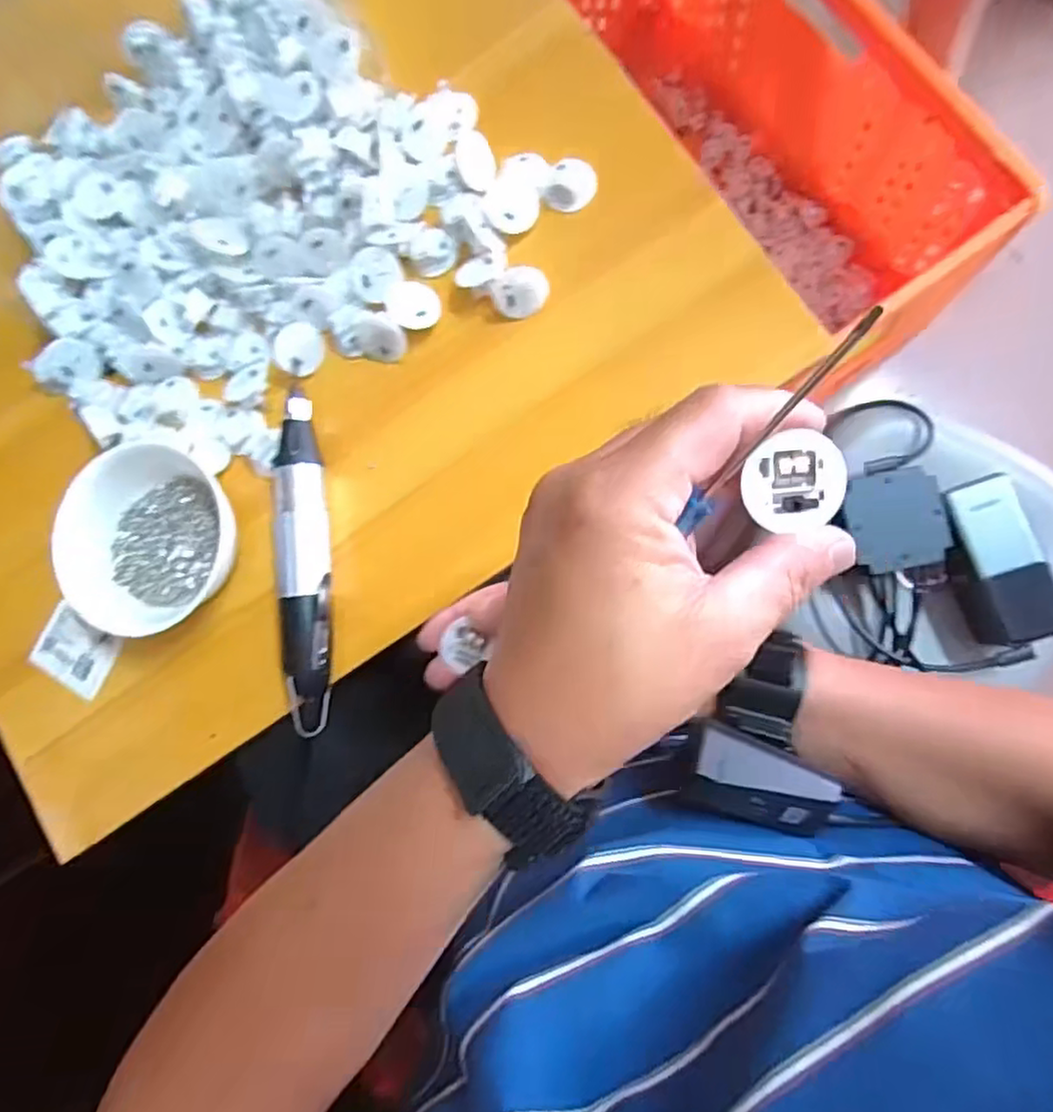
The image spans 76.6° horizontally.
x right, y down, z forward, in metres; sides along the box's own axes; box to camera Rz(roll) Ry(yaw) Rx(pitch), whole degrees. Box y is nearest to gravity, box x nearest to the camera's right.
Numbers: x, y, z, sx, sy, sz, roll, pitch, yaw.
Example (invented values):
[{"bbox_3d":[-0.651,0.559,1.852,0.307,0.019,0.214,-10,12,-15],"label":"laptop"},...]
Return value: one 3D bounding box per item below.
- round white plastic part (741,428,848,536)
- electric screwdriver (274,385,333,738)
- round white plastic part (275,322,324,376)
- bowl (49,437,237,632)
[{"bbox_3d":[0.086,-0.024,0.213,0.033,0.008,0.030,-1,84,8],"label":"round white plastic part"},{"bbox_3d":[-0.139,0.002,0.422,0.036,0.027,0.210,-4,84,8],"label":"electric screwdriver"},{"bbox_3d":[-0.149,-0.135,0.436,0.029,0.011,0.033,4,85,8],"label":"round white plastic part"},{"bbox_3d":[-0.236,-0.009,0.424,0.106,0.053,0.102,-1,84,8],"label":"bowl"}]

